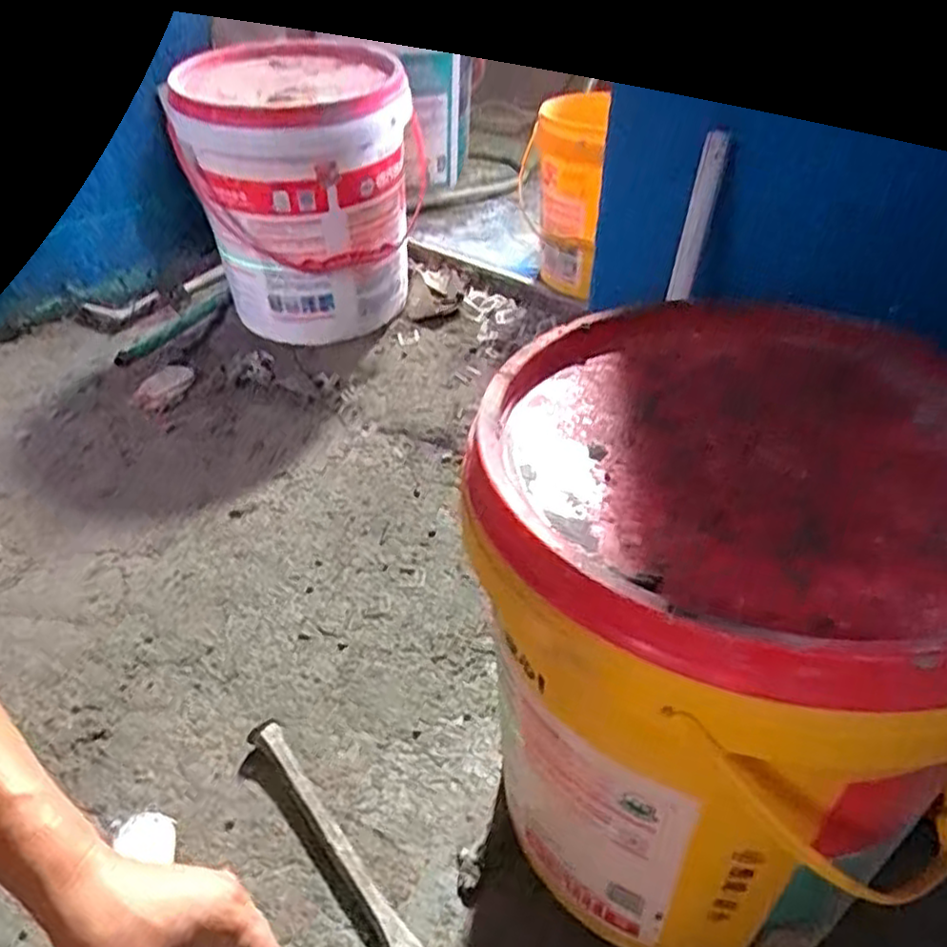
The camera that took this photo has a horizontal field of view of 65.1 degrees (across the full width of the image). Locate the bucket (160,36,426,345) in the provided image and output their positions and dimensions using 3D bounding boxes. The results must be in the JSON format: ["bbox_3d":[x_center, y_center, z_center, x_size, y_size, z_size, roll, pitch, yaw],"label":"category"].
[{"bbox_3d":[-0.225,-0.364,1.049,0.247,0.349,0.243,0,38,0],"label":"bucket"}]

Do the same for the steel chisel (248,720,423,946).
[{"bbox_3d":[-0.101,0.276,0.551,0.023,0.022,0.240,-26,45,-29],"label":"steel chisel"}]

